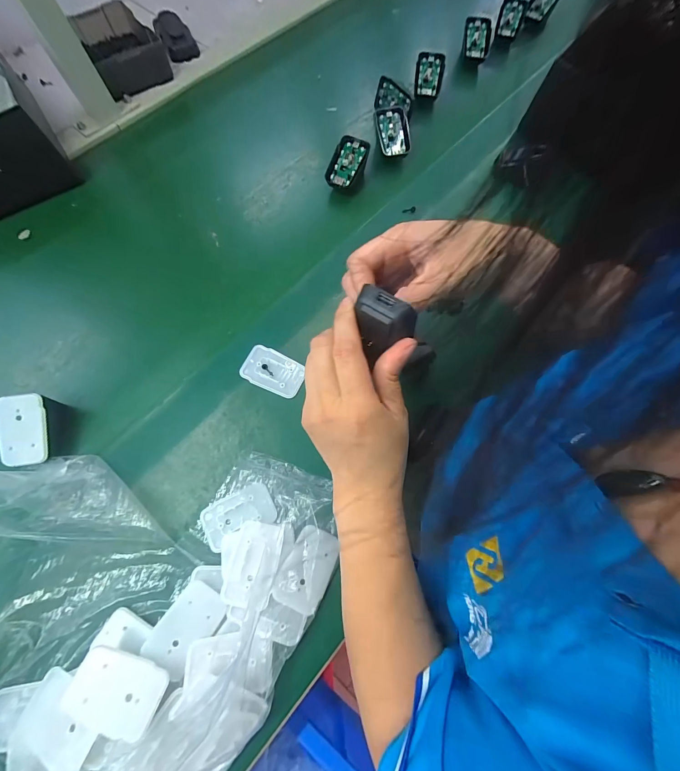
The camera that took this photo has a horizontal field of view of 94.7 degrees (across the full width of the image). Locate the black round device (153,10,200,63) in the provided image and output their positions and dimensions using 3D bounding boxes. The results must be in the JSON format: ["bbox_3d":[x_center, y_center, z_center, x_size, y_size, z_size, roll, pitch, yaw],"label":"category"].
[{"bbox_3d":[-0.283,-0.601,0.537,0.052,0.027,0.092,-25,74,-10],"label":"black round device"}]

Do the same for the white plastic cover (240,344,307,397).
[{"bbox_3d":[-0.076,-0.017,0.359,0.068,0.006,0.045,22,72,5],"label":"white plastic cover"}]

